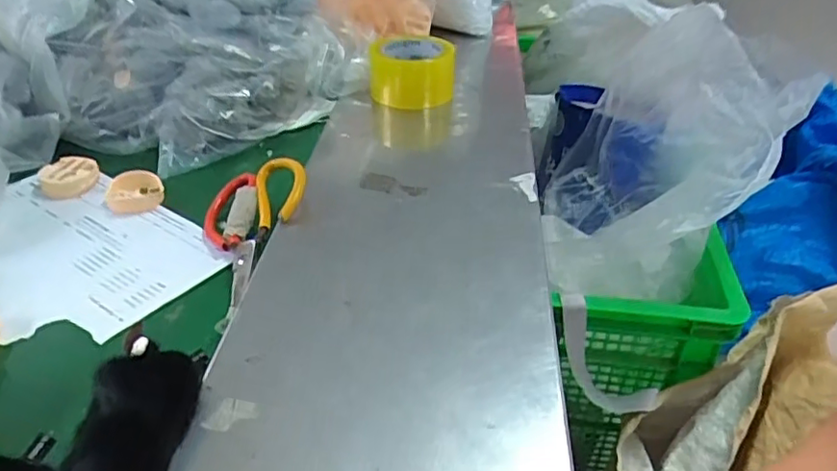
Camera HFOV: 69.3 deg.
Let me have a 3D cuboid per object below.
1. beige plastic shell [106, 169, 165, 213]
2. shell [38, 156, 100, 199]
[{"bbox_3d":[-0.296,-0.046,0.630,0.055,0.020,0.056,-10,37,-13],"label":"beige plastic shell"},{"bbox_3d":[-0.371,-0.064,0.644,0.057,0.021,0.053,-23,42,-28],"label":"shell"}]

